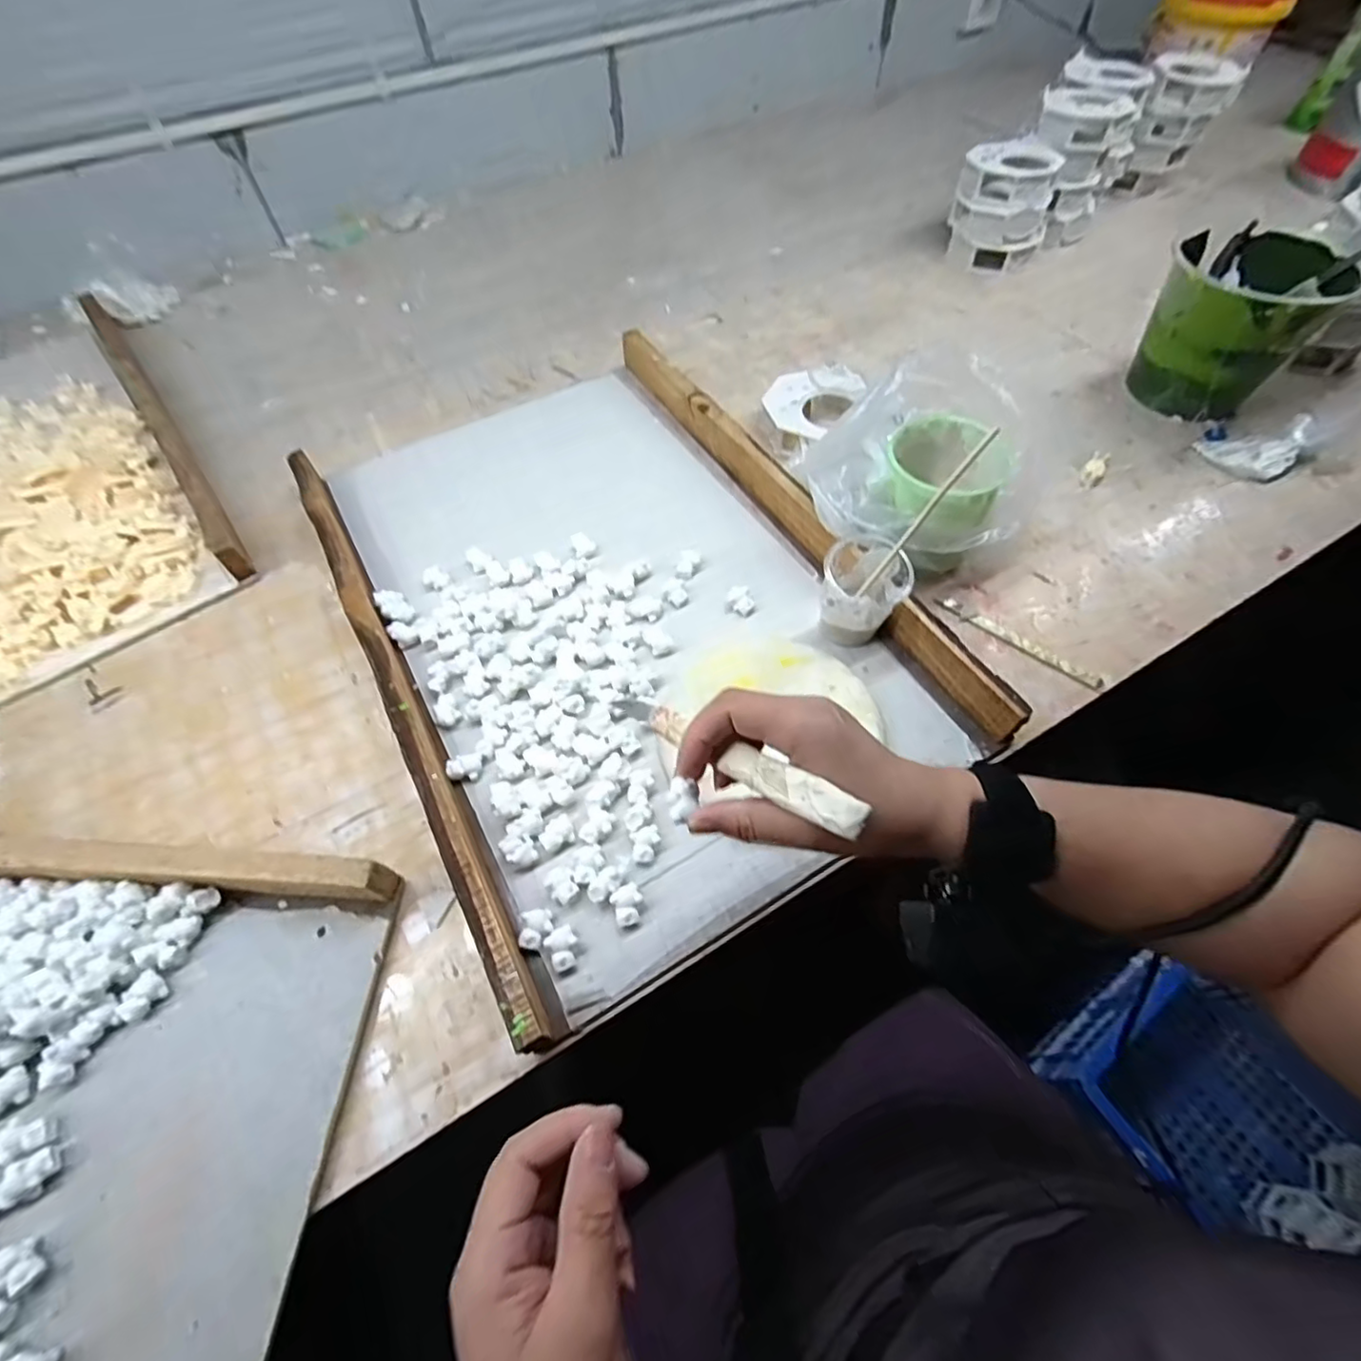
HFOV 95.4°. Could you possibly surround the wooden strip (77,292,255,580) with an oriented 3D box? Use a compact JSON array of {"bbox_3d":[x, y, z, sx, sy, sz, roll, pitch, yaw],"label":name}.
[{"bbox_3d":[-0.581,-0.293,0.687,0.026,0.044,0.570,-34,63,-19],"label":"wooden strip"}]

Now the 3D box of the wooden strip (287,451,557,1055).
[{"bbox_3d":[-0.230,-0.005,0.490,0.022,0.038,0.583,-27,61,-16],"label":"wooden strip"}]

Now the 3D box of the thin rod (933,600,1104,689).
[{"bbox_3d":[0.286,-0.033,0.527,0.141,0.005,0.013,33,63,20],"label":"thin rod"}]

